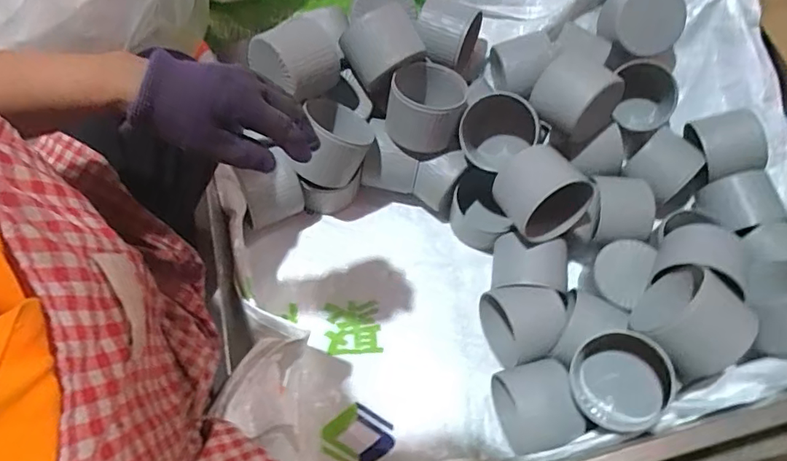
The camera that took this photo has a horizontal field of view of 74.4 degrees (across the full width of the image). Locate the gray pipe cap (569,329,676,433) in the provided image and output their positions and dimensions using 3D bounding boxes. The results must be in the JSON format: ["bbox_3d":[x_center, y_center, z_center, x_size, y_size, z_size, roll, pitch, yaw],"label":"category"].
[{"bbox_3d":[0.271,0.178,0.619,0.108,0.079,0.105,-19,69,16],"label":"gray pipe cap"}]

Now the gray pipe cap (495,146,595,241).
[{"bbox_3d":[0.209,-0.049,0.723,0.109,0.117,0.097,-42,49,16],"label":"gray pipe cap"}]

